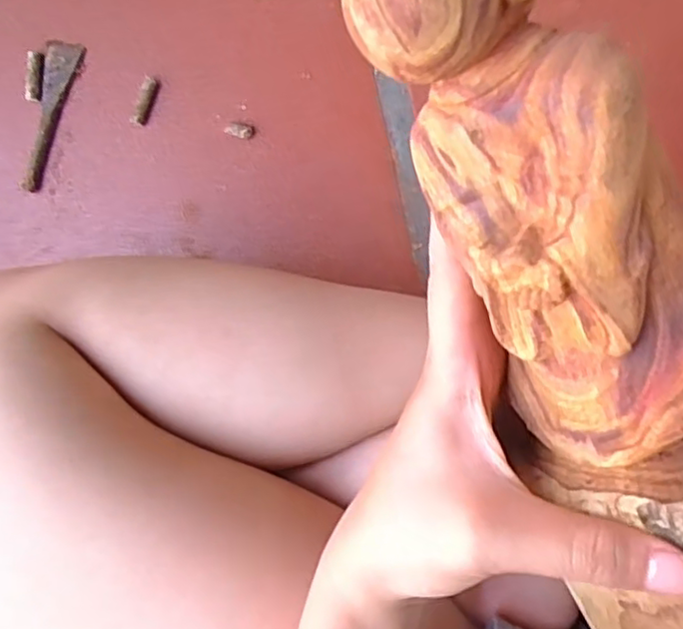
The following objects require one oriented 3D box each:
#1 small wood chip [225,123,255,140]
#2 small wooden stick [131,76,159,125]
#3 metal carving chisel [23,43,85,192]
[{"bbox_3d":[-0.064,-0.117,0.405,0.017,0.008,0.010,16,91,8],"label":"small wood chip"},{"bbox_3d":[-0.127,-0.139,0.416,0.009,0.010,0.031,19,92,8],"label":"small wooden stick"},{"bbox_3d":[-0.194,-0.133,0.429,0.023,0.006,0.101,10,91,8],"label":"metal carving chisel"}]

